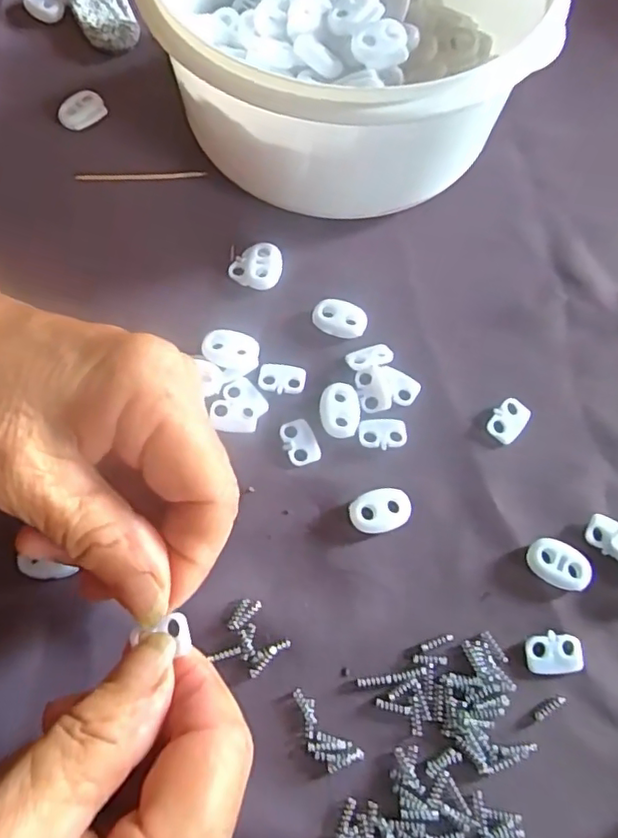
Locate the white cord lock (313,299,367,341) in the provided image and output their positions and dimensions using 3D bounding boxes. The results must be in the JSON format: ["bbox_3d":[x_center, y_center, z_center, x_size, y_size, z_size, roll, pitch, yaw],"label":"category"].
[{"bbox_3d":[0.013,-0.042,0.248,0.022,0.005,0.014,15,70,3],"label":"white cord lock"}]

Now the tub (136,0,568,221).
[{"bbox_3d":[0.017,-0.165,0.256,0.155,0.074,0.158,-9,71,-6],"label":"tub"}]

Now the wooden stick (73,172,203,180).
[{"bbox_3d":[-0.078,-0.114,0.273,0.059,0.004,0.004,0,70,-2],"label":"wooden stick"}]

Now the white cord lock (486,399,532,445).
[{"bbox_3d":[0.079,0.000,0.234,0.013,0.004,0.019,35,72,10],"label":"white cord lock"}]

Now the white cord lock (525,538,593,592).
[{"bbox_3d":[0.090,0.053,0.214,0.023,0.006,0.015,27,71,7],"label":"white cord lock"}]

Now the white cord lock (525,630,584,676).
[{"bbox_3d":[0.085,0.081,0.203,0.019,0.004,0.013,-1,70,-3],"label":"white cord lock"}]

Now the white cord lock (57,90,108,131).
[{"bbox_3d":[-0.109,-0.147,0.283,0.022,0.008,0.014,-34,75,-13],"label":"white cord lock"}]

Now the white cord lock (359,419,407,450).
[{"bbox_3d":[0.029,0.005,0.230,0.019,0.004,0.012,0,70,-2],"label":"white cord lock"}]

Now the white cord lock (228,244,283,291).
[{"bbox_3d":[-0.022,-0.067,0.256,0.021,0.008,0.019,18,70,4],"label":"white cord lock"}]

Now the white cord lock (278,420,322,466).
[{"bbox_3d":[-0.003,0.009,0.229,0.013,0.004,0.019,-18,72,-9],"label":"white cord lock"}]

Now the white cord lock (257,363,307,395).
[{"bbox_3d":[-0.011,-0.017,0.238,0.019,0.004,0.012,10,70,2],"label":"white cord lock"}]

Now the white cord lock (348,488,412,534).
[{"bbox_3d":[0.027,0.034,0.219,0.023,0.005,0.015,-16,71,-8],"label":"white cord lock"}]

